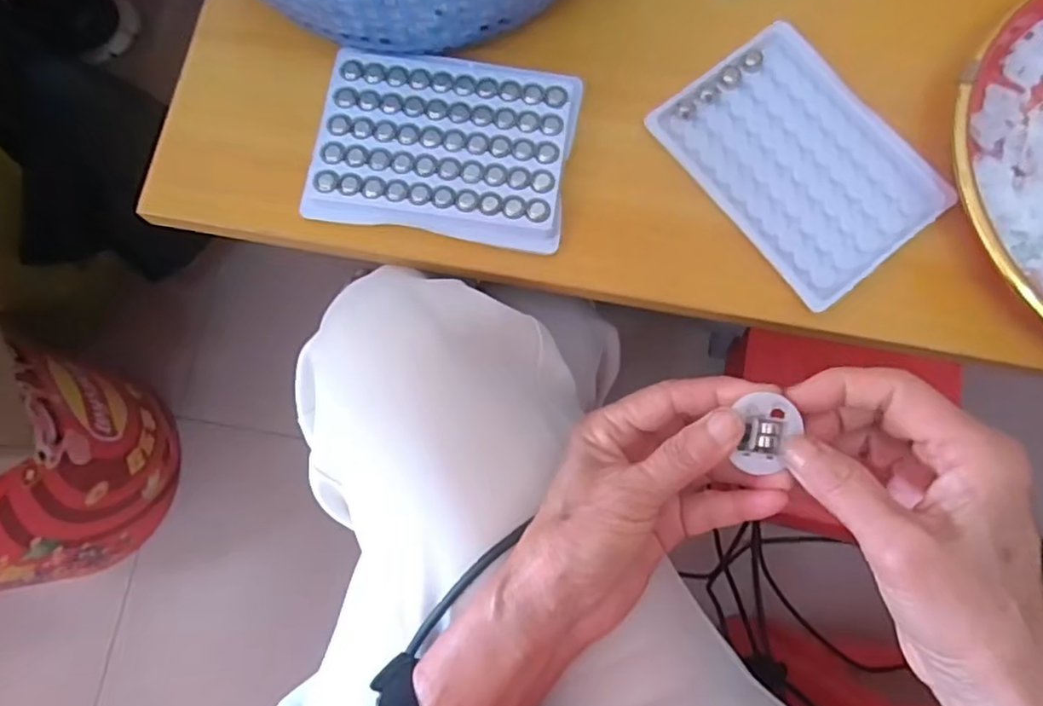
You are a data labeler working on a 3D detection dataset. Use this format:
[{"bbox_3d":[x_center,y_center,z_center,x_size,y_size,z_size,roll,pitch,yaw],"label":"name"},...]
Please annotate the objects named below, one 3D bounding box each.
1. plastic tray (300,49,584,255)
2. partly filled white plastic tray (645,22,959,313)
[{"bbox_3d":[-0.039,-0.102,0.326,0.124,0.014,0.092,8,79,2],"label":"plastic tray"},{"bbox_3d":[0.138,-0.096,0.324,0.095,0.007,0.128,-37,81,-6],"label":"partly filled white plastic tray"}]

